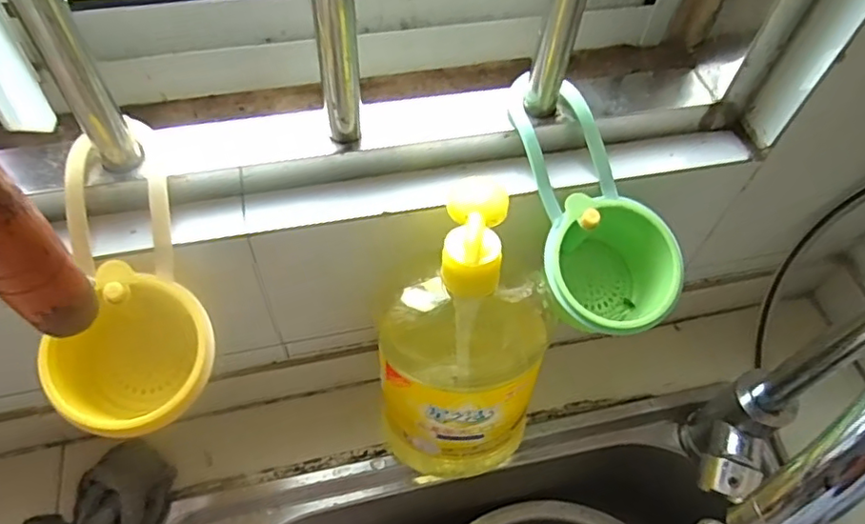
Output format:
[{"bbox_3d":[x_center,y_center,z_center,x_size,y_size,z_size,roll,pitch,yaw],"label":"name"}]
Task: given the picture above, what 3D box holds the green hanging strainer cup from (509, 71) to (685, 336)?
[{"bbox_3d":[0.107,-0.036,0.415,0.090,0.078,0.173,-12,84,-5],"label":"green hanging strainer cup"}]

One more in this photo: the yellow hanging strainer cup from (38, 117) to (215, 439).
[{"bbox_3d":[-0.170,0.009,0.349,0.083,0.078,0.170,1,96,-2],"label":"yellow hanging strainer cup"}]

